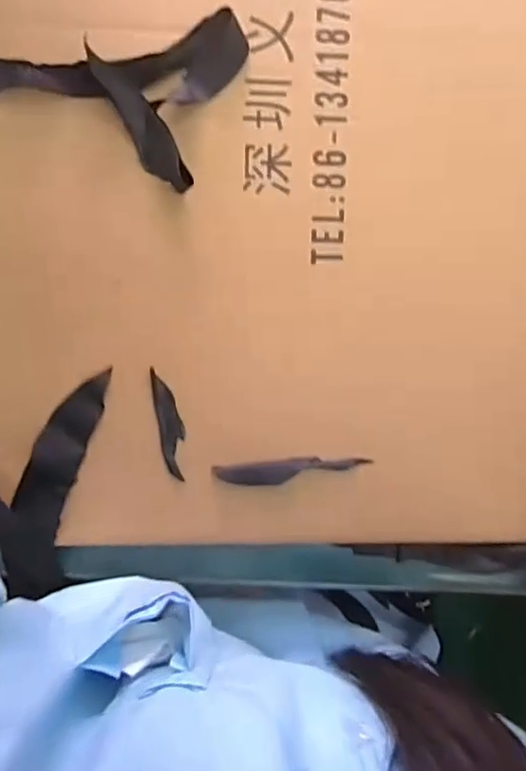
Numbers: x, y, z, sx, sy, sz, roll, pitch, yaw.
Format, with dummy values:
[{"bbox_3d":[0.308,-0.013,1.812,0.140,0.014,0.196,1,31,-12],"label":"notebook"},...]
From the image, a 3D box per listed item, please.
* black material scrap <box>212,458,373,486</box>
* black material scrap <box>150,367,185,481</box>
[{"bbox_3d":[0.018,0.052,0.365,0.093,0.006,0.015,-6,94,-3],"label":"black material scrap"},{"bbox_3d":[-0.055,0.023,0.354,0.014,0.004,0.066,-10,96,-11],"label":"black material scrap"}]

